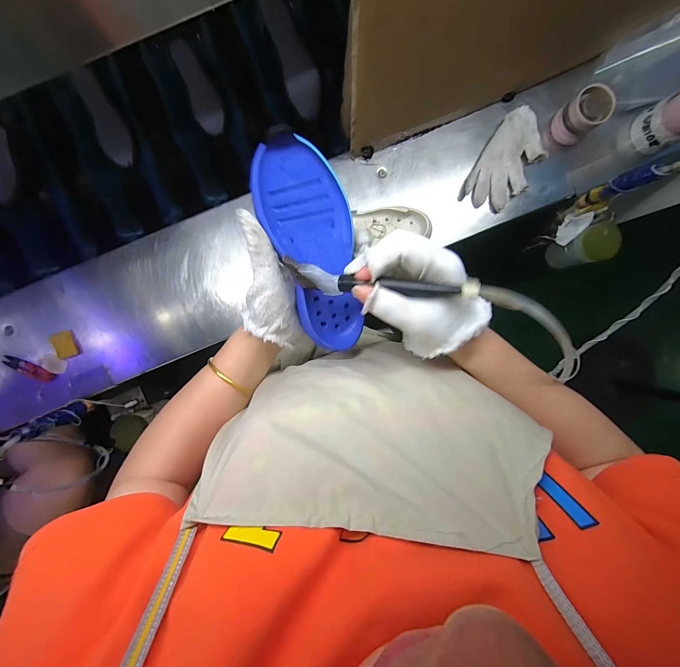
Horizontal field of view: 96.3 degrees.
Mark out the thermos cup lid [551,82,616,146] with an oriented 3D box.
[{"bbox_3d":[0.433,-0.390,0.545,0.054,0.068,0.067,-42,93,1],"label":"thermos cup lid"}]

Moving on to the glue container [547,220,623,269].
[{"bbox_3d":[0.536,-0.192,0.693,0.070,0.151,0.073,-17,93,0],"label":"glue container"}]

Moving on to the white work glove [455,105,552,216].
[{"bbox_3d":[0.314,-0.316,0.568,0.102,0.032,0.172,30,92,-2],"label":"white work glove"}]

